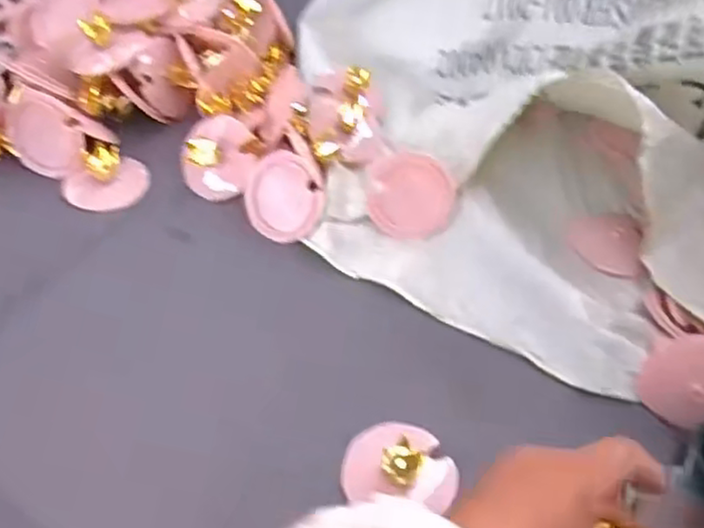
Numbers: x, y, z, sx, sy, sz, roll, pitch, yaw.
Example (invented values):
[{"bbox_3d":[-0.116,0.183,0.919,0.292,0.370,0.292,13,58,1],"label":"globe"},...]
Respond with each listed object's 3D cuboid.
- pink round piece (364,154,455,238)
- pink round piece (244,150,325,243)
[{"bbox_3d":[0.054,-0.061,0.617,0.076,0.010,0.078,-1,82,5],"label":"pink round piece"},{"bbox_3d":[-0.060,-0.059,0.609,0.074,0.073,0.008,27,11,20],"label":"pink round piece"}]

